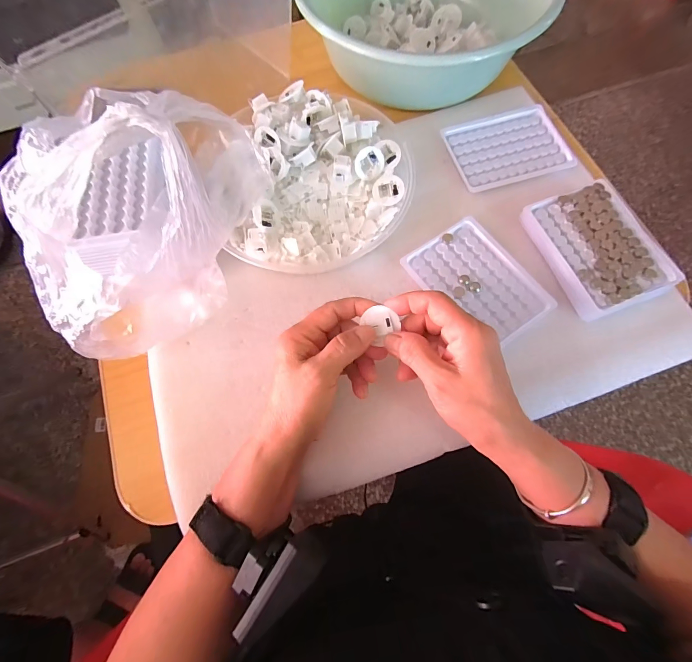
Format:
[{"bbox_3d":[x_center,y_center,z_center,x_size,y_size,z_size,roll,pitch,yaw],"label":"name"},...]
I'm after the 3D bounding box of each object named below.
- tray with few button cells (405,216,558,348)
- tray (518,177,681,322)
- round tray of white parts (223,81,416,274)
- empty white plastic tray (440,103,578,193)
[{"bbox_3d":[0.132,-0.050,0.346,0.094,0.008,0.129,-36,76,-10],"label":"tray with few button cells"},{"bbox_3d":[0.248,-0.084,0.338,0.095,0.020,0.126,-20,74,-5],"label":"tray"},{"bbox_3d":[-0.023,-0.162,0.361,0.176,0.039,0.199,2,73,1],"label":"round tray of white parts"},{"bbox_3d":[0.188,-0.216,0.399,0.134,0.007,0.099,-17,73,-5],"label":"empty white plastic tray"}]

